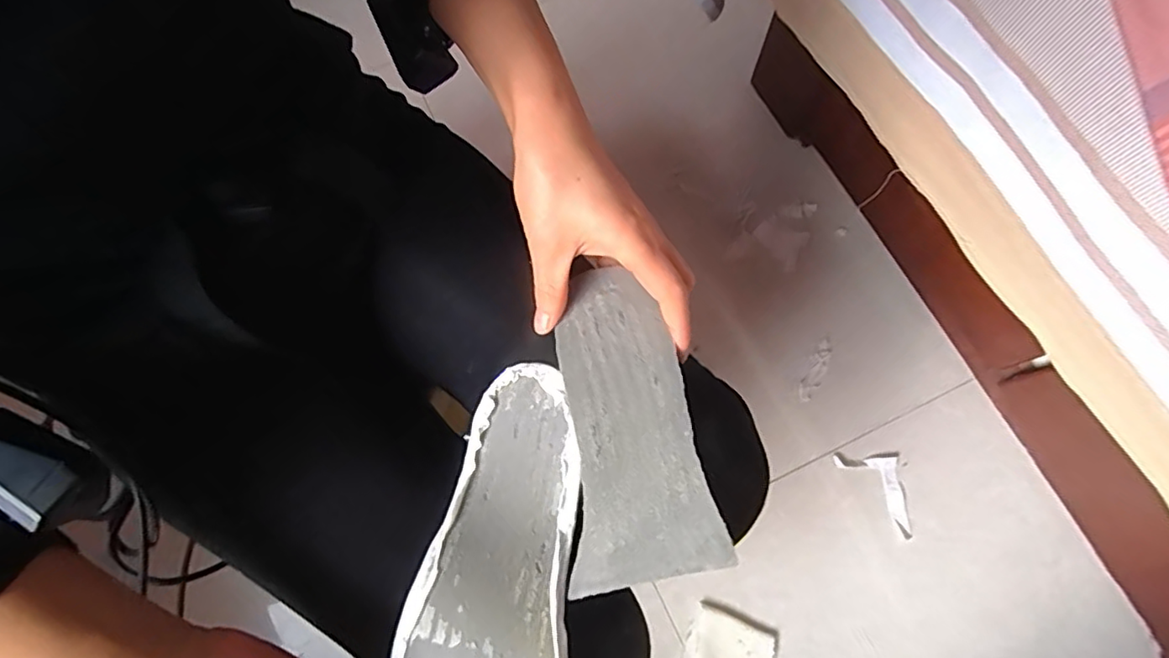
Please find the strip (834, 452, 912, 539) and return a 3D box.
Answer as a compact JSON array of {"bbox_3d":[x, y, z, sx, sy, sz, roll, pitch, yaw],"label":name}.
[{"bbox_3d":[0.373,0.191,0.746,0.064,0.007,0.121,-37,76,-9],"label":"strip"}]

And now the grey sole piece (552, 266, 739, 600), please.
[{"bbox_3d":[0.022,0.045,0.320,0.071,0.008,0.166,-10,70,-1],"label":"grey sole piece"}]

